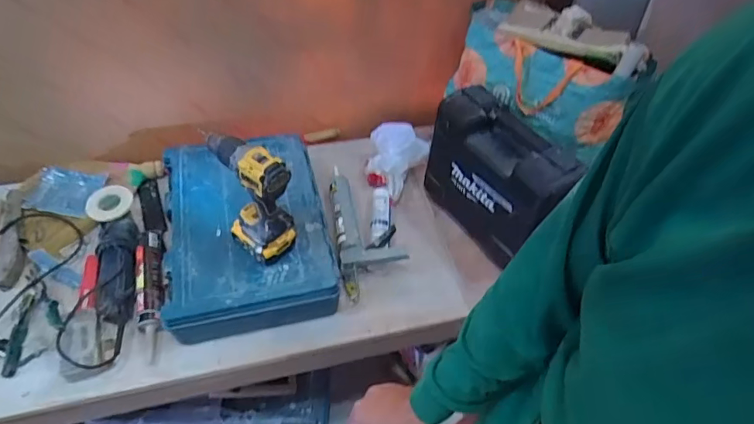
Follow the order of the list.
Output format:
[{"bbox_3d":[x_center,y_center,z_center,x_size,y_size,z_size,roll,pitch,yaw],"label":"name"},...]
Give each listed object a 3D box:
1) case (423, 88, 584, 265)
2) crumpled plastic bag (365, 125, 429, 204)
[{"bbox_3d":[0.255,-0.078,1.044,0.131,0.250,0.320,-29,57,-26],"label":"case"},{"bbox_3d":[0.046,-0.138,1.227,0.122,0.127,0.168,29,53,19],"label":"crumpled plastic bag"}]

